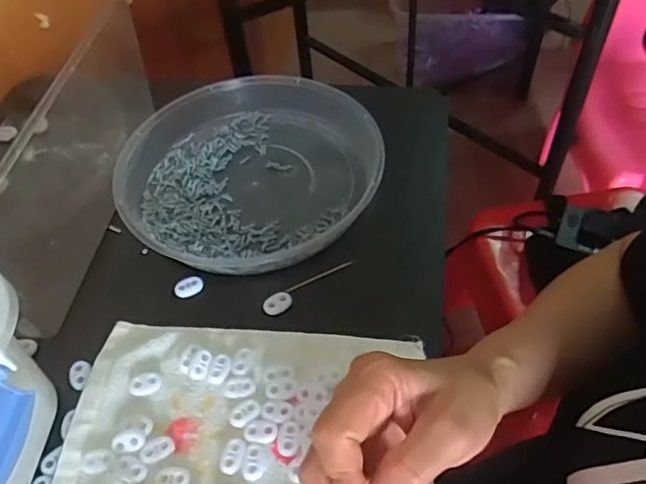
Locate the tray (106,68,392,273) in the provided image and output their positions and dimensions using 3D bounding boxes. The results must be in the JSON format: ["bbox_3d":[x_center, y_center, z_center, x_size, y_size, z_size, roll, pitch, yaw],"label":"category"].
[{"bbox_3d":[-0.067,-0.073,0.514,0.231,0.035,0.214,-3,52,3],"label":"tray"}]

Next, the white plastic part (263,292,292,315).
[{"bbox_3d":[-0.035,0.047,0.437,0.022,0.004,0.016,-30,55,-17],"label":"white plastic part"}]

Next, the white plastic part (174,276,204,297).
[{"bbox_3d":[-0.108,0.036,0.456,0.024,0.005,0.015,-19,53,-9],"label":"white plastic part"}]

